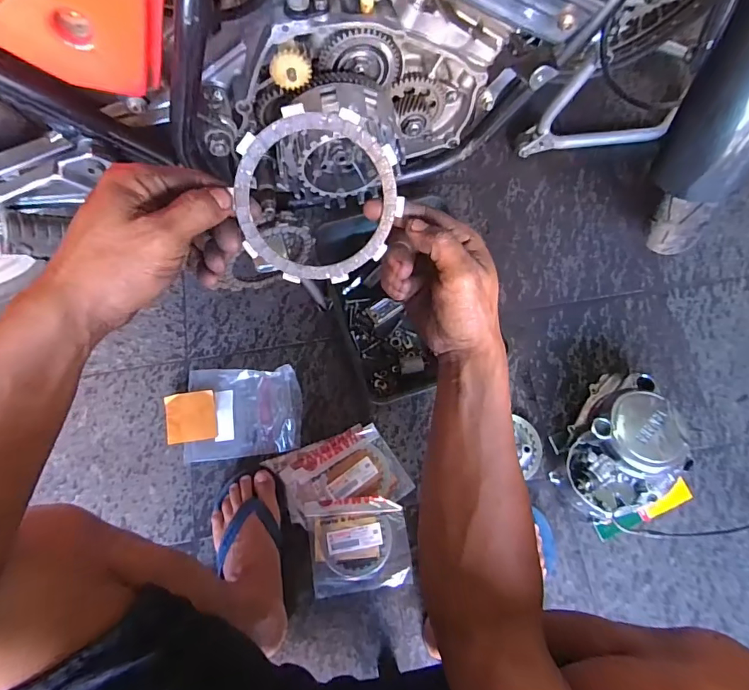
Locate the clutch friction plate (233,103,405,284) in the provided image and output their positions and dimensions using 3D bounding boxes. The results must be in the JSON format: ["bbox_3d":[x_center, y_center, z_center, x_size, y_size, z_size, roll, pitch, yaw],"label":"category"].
[{"bbox_3d":[-0.038,-0.101,0.314,0.114,0.117,0.004,-2,30,-13],"label":"clutch friction plate"}]

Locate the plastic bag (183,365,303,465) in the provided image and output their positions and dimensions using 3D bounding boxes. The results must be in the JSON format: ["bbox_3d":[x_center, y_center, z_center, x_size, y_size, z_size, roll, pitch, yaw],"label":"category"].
[{"bbox_3d":[-0.221,0.111,0.737,0.192,0.042,0.154,-2,72,-3],"label":"plastic bag"}]

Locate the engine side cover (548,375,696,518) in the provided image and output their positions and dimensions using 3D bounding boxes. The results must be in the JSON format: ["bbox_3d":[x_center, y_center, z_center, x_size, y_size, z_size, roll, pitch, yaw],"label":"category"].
[{"bbox_3d":[0.390,0.157,0.712,0.203,0.092,0.215,-11,73,-5],"label":"engine side cover"}]

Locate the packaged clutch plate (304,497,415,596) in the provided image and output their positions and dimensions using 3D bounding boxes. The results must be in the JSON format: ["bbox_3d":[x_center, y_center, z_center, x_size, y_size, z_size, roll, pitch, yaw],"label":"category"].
[{"bbox_3d":[-0.023,0.311,0.692,0.150,0.008,0.137,-6,73,-4],"label":"packaged clutch plate"}]

